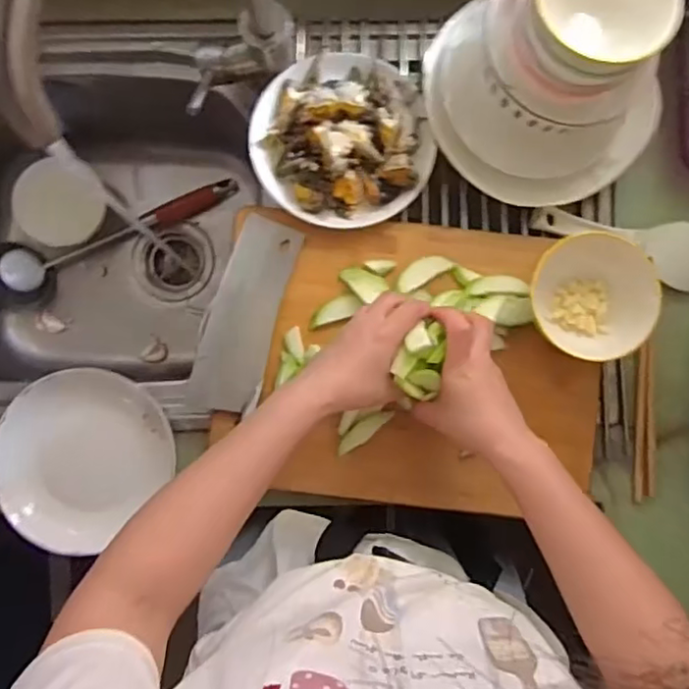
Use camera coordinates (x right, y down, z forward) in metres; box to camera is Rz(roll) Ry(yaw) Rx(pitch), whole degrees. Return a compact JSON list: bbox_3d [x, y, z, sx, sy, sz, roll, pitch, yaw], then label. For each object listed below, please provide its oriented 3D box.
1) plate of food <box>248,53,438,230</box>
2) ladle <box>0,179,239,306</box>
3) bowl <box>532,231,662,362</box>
[{"bbox_3d":[-0.003,-0.203,0.605,0.168,0.036,0.167,-20,87,-1],"label":"plate of food"},{"bbox_3d":[-0.303,-0.135,0.844,0.333,0.060,0.077,-18,87,-1],"label":"ladle"},{"bbox_3d":[0.226,-0.044,0.591,0.103,0.058,0.114,-38,88,-2],"label":"bowl"}]

